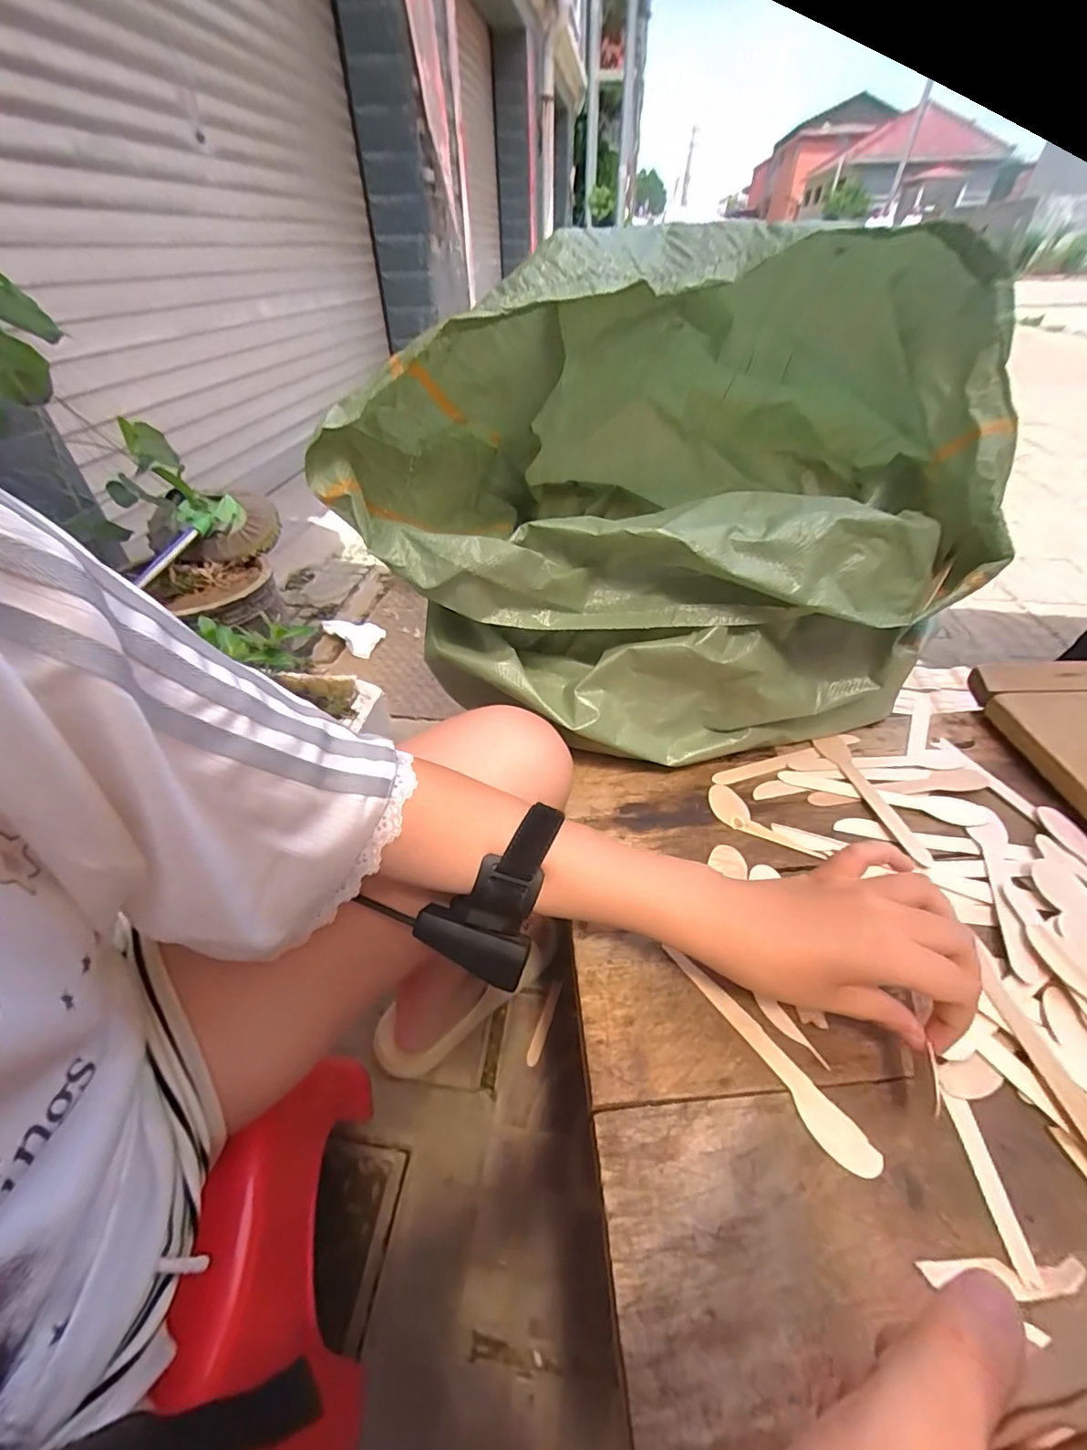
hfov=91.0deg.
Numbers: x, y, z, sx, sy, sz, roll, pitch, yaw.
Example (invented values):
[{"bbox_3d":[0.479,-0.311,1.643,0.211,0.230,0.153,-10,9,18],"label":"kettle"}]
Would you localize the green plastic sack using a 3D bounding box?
[{"bbox_3d":[0.082,-0.183,0.470,0.457,0.351,0.295,-3,42,-3],"label":"green plastic sack"}]

